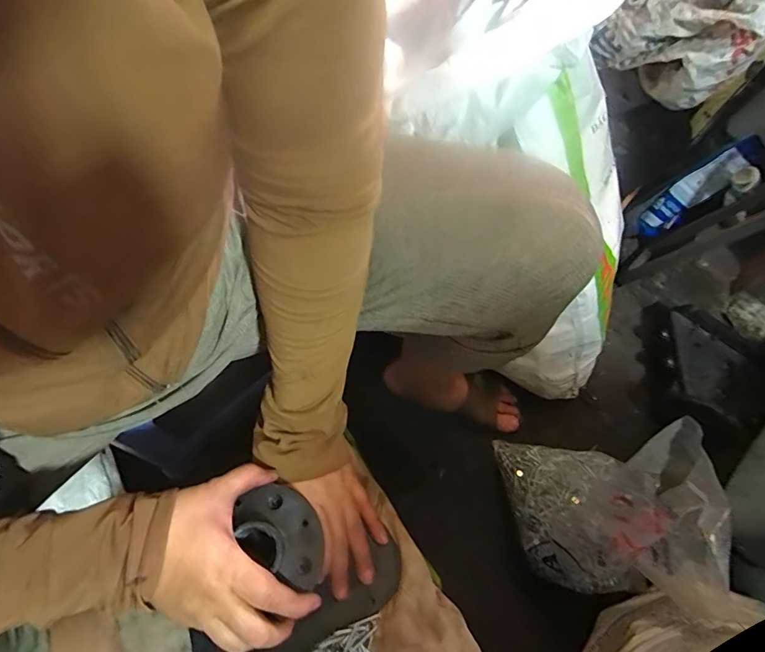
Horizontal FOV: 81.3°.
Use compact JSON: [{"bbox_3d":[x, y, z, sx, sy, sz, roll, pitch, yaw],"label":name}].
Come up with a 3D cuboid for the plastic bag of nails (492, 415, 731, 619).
[{"bbox_3d":[0.272,0.227,0.544,0.189,0.244,0.187,3,68,0],"label":"plastic bag of nails"}]

